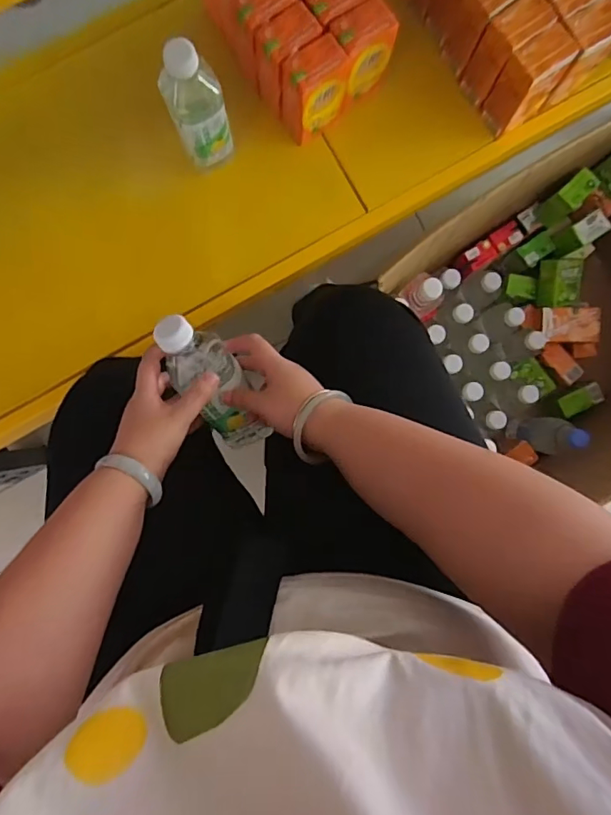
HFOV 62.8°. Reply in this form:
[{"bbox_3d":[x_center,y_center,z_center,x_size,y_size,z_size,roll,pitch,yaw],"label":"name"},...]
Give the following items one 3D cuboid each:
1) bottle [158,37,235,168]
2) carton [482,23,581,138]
[{"bbox_3d":[-0.119,-0.327,0.542,0.060,0.138,0.062,-23,89,-3],"label":"bottle"},{"bbox_3d":[0.262,-0.382,0.593,0.065,0.101,0.046,-33,89,-3],"label":"carton"}]

